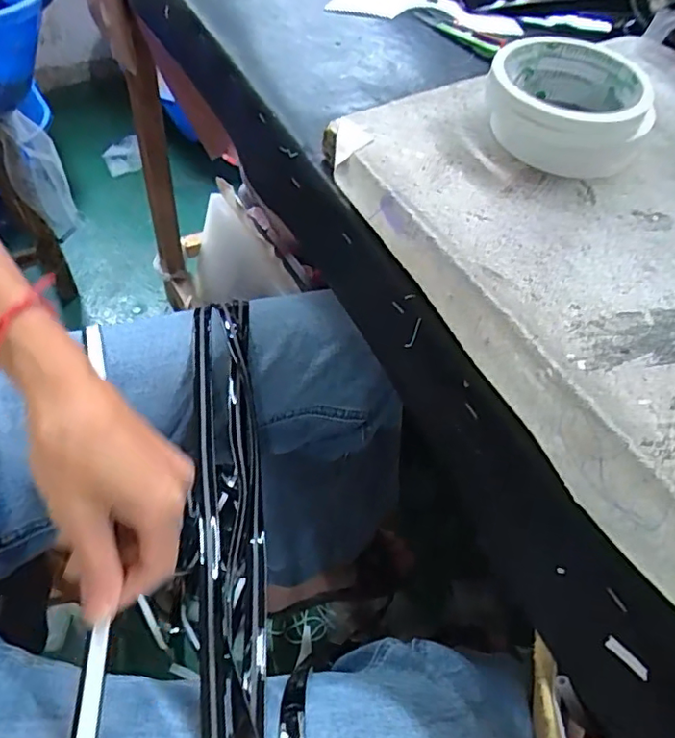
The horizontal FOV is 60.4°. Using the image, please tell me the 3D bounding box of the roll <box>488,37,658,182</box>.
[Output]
[{"bbox_3d":[0.134,-0.153,0.341,0.084,0.042,0.077,2,54,-3],"label":"roll"}]

